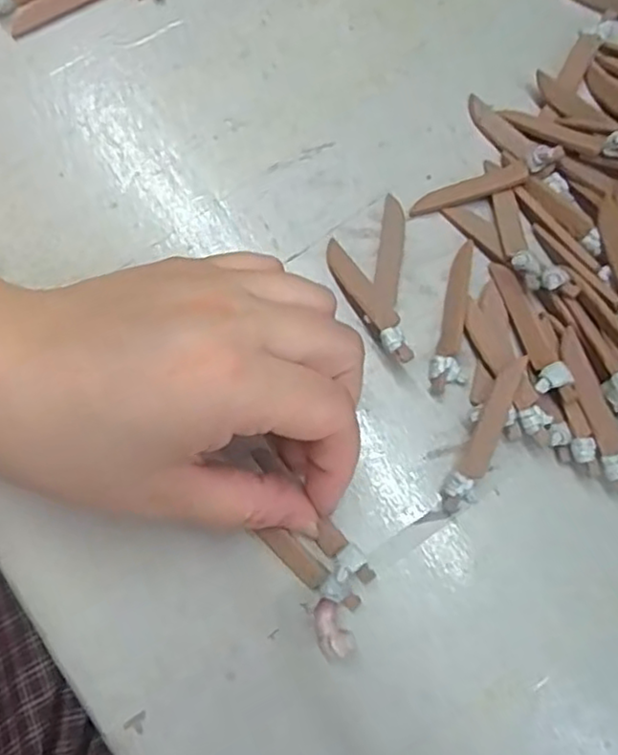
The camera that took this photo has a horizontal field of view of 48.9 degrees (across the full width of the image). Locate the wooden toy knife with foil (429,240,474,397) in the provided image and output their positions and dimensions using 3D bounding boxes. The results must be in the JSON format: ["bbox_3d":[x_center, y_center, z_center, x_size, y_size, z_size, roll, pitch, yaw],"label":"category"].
[{"bbox_3d":[0.054,-0.023,0.254,0.013,0.007,0.058,6,79,2],"label":"wooden toy knife with foil"}]

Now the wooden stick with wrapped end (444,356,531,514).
[{"bbox_3d":[0.063,0.021,0.239,0.011,0.009,0.059,24,94,5],"label":"wooden stick with wrapped end"}]

